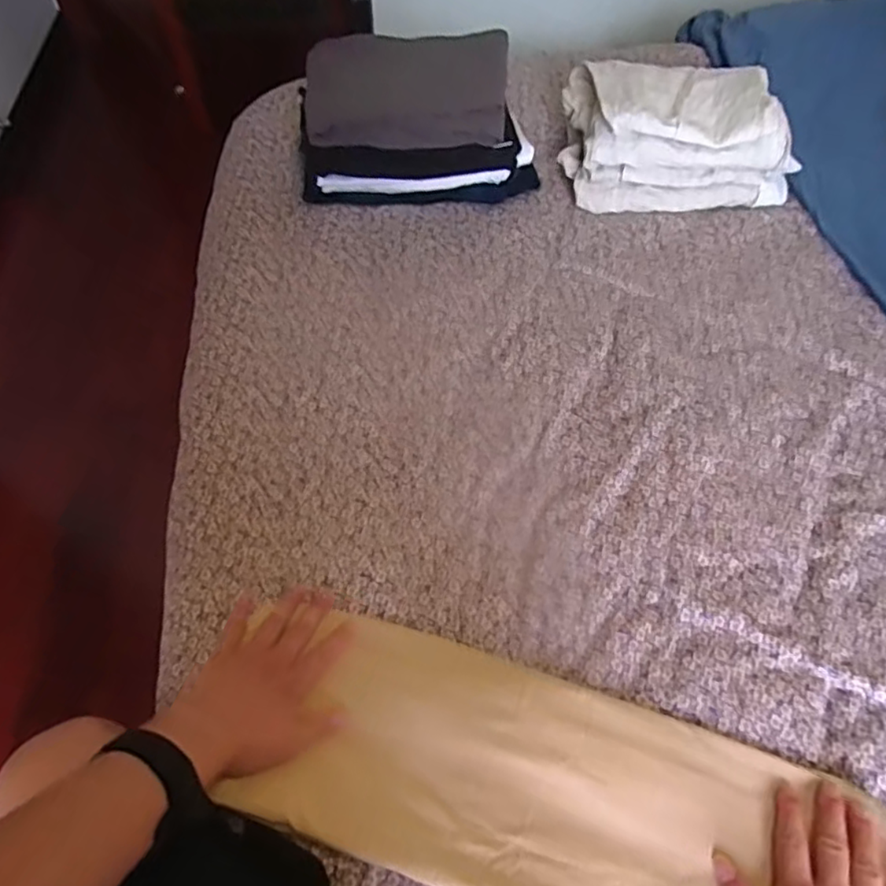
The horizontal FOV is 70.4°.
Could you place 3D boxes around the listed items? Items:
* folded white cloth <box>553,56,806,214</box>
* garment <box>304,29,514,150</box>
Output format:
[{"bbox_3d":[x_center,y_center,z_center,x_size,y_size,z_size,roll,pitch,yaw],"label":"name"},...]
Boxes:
[{"bbox_3d":[0.312,-0.435,0.859,0.283,0.118,0.214,-4,58,-2],"label":"folded white cloth"},{"bbox_3d":[-0.047,-0.437,0.775,0.243,0.063,0.144,1,57,0],"label":"garment"}]

